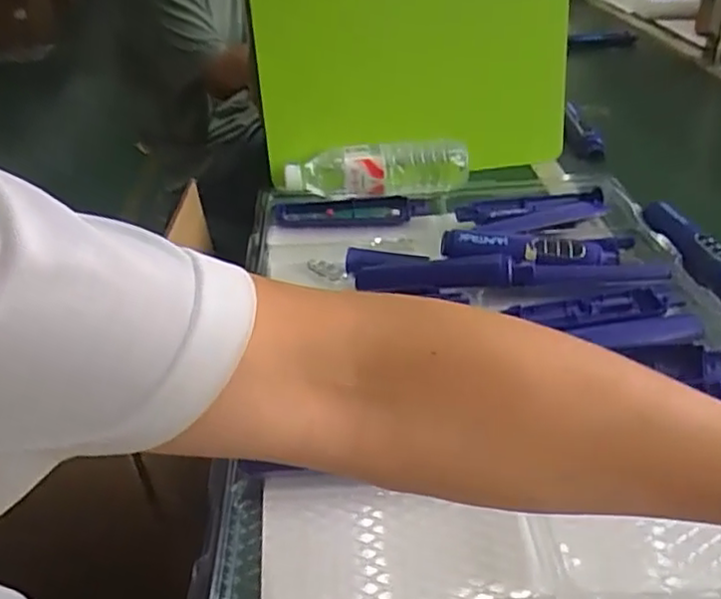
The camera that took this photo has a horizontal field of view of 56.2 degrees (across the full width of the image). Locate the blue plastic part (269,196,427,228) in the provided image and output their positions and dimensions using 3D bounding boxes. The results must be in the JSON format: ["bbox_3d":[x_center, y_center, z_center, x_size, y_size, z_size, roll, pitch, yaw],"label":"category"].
[{"bbox_3d":[-0.010,-0.102,0.789,0.180,0.025,0.031,-2,34,1],"label":"blue plastic part"}]

